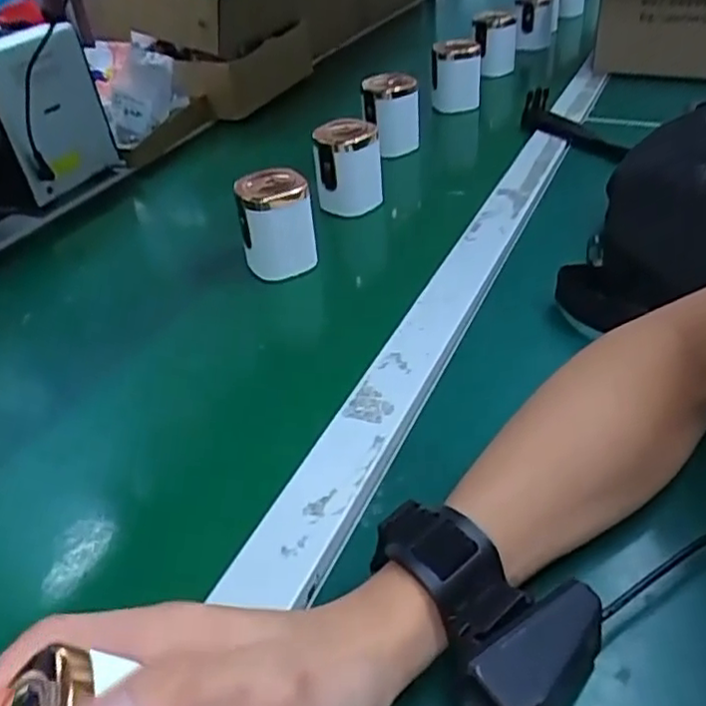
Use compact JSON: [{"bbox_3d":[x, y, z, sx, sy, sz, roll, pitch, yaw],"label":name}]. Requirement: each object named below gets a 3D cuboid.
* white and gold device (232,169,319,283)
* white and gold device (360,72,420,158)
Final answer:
[{"bbox_3d":[-0.063,-0.105,0.541,0.055,0.072,0.050,-12,38,-9],"label":"white and gold device"},{"bbox_3d":[0.042,-0.252,0.719,0.060,0.076,0.051,-4,38,1],"label":"white and gold device"}]

